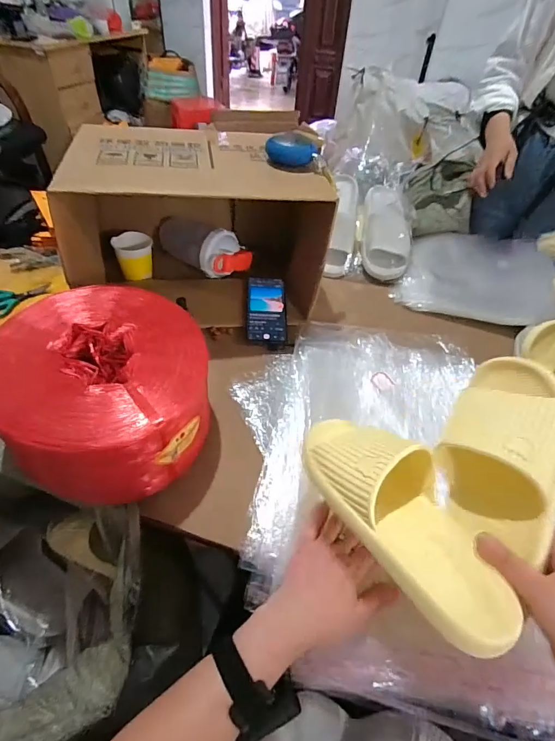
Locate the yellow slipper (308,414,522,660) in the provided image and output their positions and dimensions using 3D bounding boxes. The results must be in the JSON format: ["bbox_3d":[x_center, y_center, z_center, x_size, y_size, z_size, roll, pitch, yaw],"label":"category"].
[{"bbox_3d":[0.123,0.135,0.398,0.116,0.085,0.256,-19,47,-22],"label":"yellow slipper"}]

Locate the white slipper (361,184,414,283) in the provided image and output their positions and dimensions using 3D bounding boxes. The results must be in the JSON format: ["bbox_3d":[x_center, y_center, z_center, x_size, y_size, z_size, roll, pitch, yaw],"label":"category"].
[{"bbox_3d":[0.256,-0.329,0.934,0.116,0.069,0.266,7,65,1],"label":"white slipper"}]

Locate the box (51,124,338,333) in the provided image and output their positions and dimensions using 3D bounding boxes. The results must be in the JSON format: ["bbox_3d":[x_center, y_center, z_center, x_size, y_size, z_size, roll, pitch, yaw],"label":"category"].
[{"bbox_3d":[-0.136,-0.252,0.751,0.403,0.290,0.289,-2,46,-7],"label":"box"}]

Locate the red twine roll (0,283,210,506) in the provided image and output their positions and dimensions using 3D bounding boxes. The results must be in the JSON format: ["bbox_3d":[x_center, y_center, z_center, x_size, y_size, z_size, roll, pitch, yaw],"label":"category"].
[{"bbox_3d":[-0.227,0.018,0.545,0.262,0.133,0.277,3,45,-3],"label":"red twine roll"}]

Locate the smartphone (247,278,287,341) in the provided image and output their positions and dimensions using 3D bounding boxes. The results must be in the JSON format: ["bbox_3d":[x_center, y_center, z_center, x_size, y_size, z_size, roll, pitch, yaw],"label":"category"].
[{"bbox_3d":[-0.021,-0.121,0.758,0.073,0.015,0.156,3,59,-8],"label":"smartphone"}]

